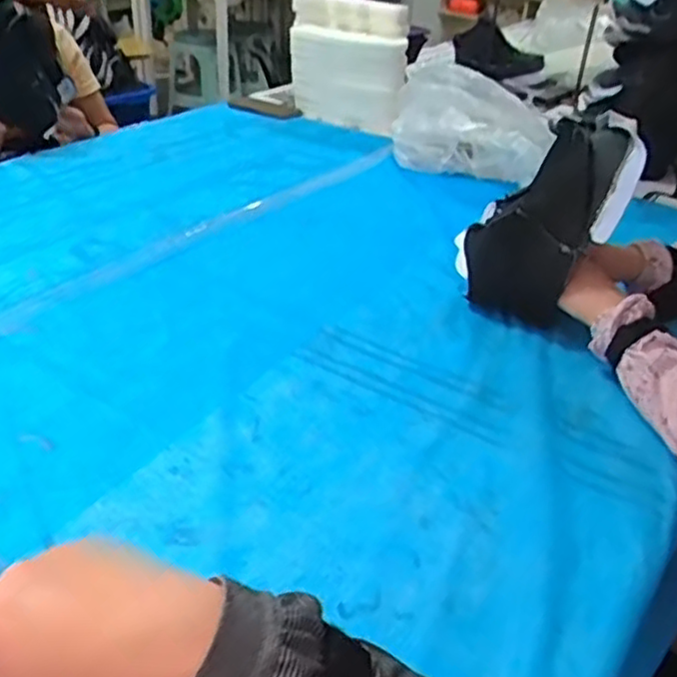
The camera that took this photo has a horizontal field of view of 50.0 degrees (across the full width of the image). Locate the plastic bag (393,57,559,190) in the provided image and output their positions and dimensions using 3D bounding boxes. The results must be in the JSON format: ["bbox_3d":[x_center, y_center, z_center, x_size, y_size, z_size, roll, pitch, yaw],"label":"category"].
[{"bbox_3d":[0.231,-0.389,1.337,0.310,0.201,0.091,21,36,27],"label":"plastic bag"}]

